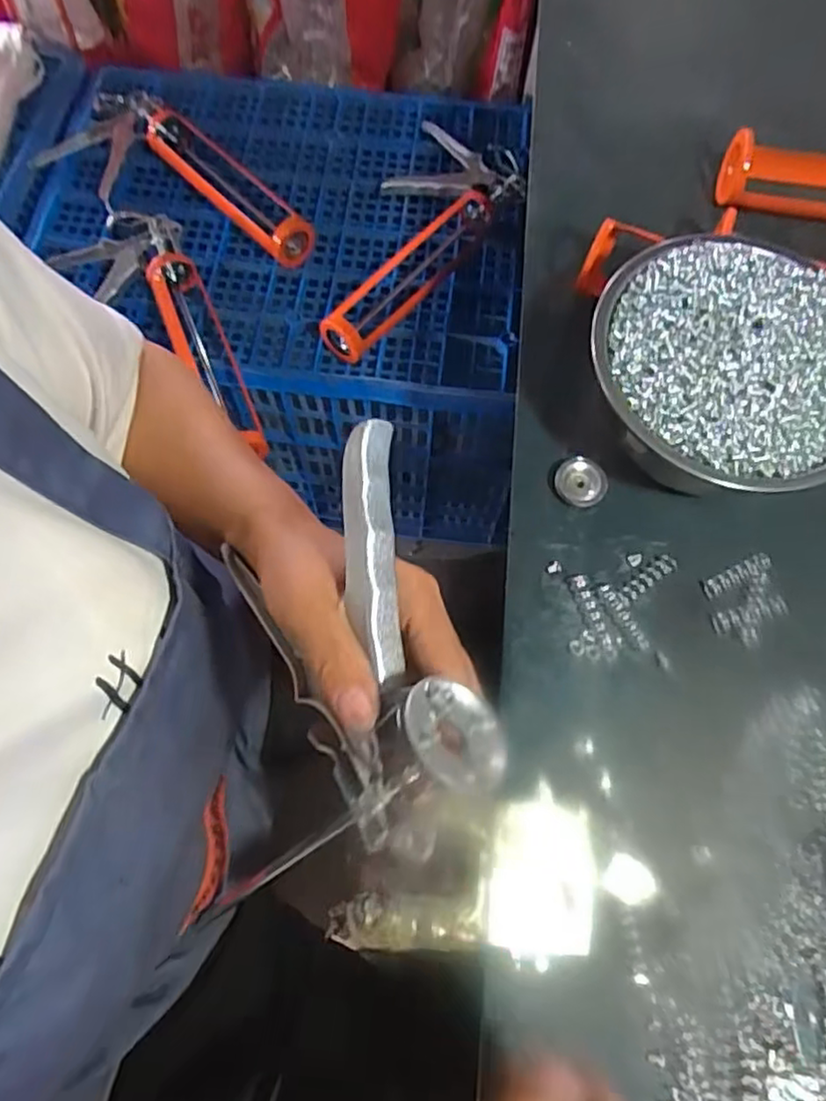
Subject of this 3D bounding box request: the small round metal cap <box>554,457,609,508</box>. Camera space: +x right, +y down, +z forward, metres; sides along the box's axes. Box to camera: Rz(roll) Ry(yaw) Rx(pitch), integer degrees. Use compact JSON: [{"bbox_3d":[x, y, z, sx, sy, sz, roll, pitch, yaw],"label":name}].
[{"bbox_3d":[0.117,-0.048,0.459,0.035,0.011,0.034,0,70,0],"label":"small round metal cap"}]

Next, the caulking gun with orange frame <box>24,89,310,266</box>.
[{"bbox_3d":[-0.278,-0.420,0.773,0.347,0.054,0.159,42,74,13],"label":"caulking gun with orange frame"}]

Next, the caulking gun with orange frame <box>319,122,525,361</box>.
[{"bbox_3d":[-0.005,-0.360,0.754,0.155,0.050,0.345,31,72,9],"label":"caulking gun with orange frame"}]

